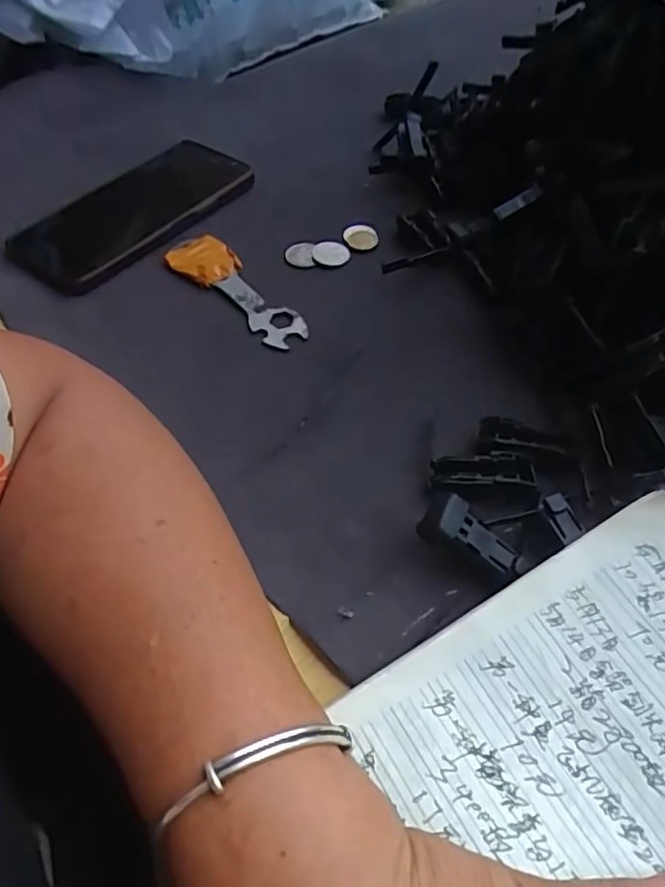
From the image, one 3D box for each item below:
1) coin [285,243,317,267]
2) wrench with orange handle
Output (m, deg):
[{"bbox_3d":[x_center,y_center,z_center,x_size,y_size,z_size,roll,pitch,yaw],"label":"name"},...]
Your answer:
[{"bbox_3d":[-0.021,-0.125,0.416,0.019,0.004,0.021,-6,63,-9],"label":"coin"},{"bbox_3d":[-0.061,-0.098,0.396,0.034,0.011,0.121,-37,59,-20],"label":"wrench with orange handle"}]

